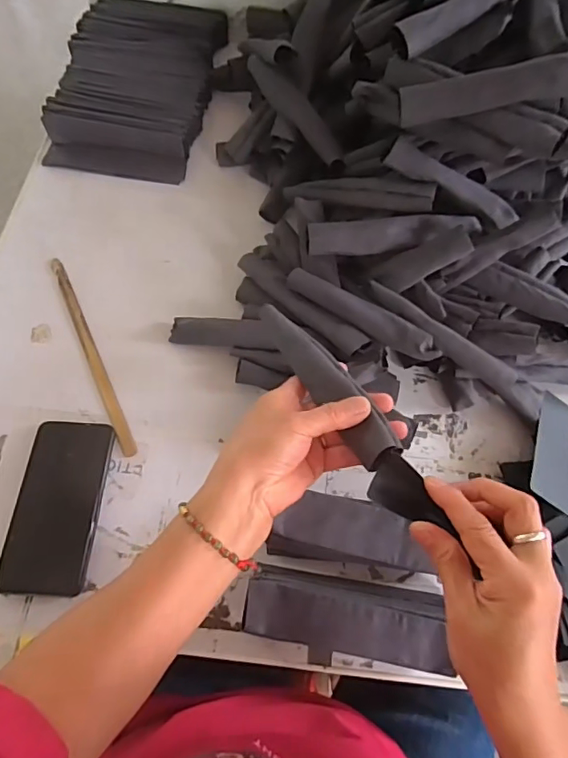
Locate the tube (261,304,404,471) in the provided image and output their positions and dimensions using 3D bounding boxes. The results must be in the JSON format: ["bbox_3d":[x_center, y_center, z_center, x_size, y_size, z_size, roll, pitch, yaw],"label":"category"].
[{"bbox_3d":[0.033,-0.002,0.420,0.033,0.017,0.175,-27,56,-14],"label":"tube"}]

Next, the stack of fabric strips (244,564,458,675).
[{"bbox_3d":[0.048,0.206,0.446,0.169,0.046,0.062,10,65,2],"label":"stack of fabric strips"}]

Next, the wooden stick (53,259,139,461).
[{"bbox_3d":[-0.217,-0.032,0.570,0.015,0.004,0.264,-24,69,-13],"label":"wooden stick"}]

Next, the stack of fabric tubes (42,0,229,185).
[{"bbox_3d":[-0.204,-0.424,0.719,0.205,0.057,0.313,6,65,0],"label":"stack of fabric tubes"}]

